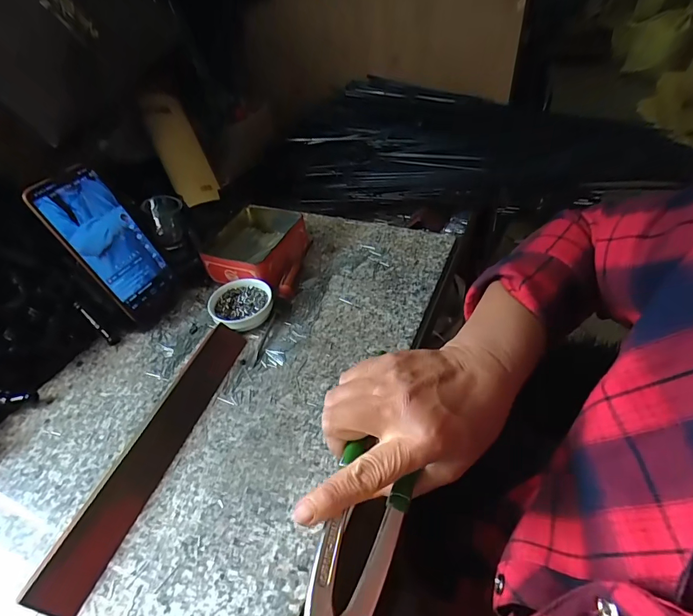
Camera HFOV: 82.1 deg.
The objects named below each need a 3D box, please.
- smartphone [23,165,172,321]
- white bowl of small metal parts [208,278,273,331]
[{"bbox_3d":[-0.259,-0.073,0.434,0.008,0.153,0.079,0,41,39],"label":"smartphone"},{"bbox_3d":[-0.122,-0.002,0.464,0.068,0.026,0.070,-4,43,3],"label":"white bowl of small metal parts"}]

